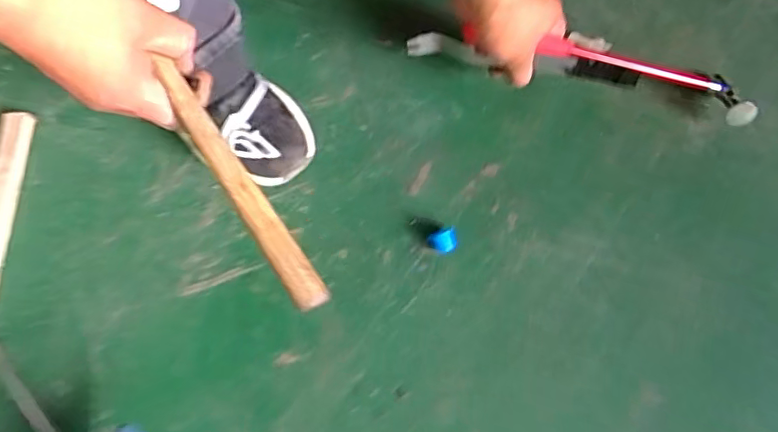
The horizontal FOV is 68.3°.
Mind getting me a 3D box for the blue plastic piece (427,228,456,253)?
[{"bbox_3d":[0.053,0.026,0.581,0.028,0.010,0.024,-6,75,-1],"label":"blue plastic piece"}]

